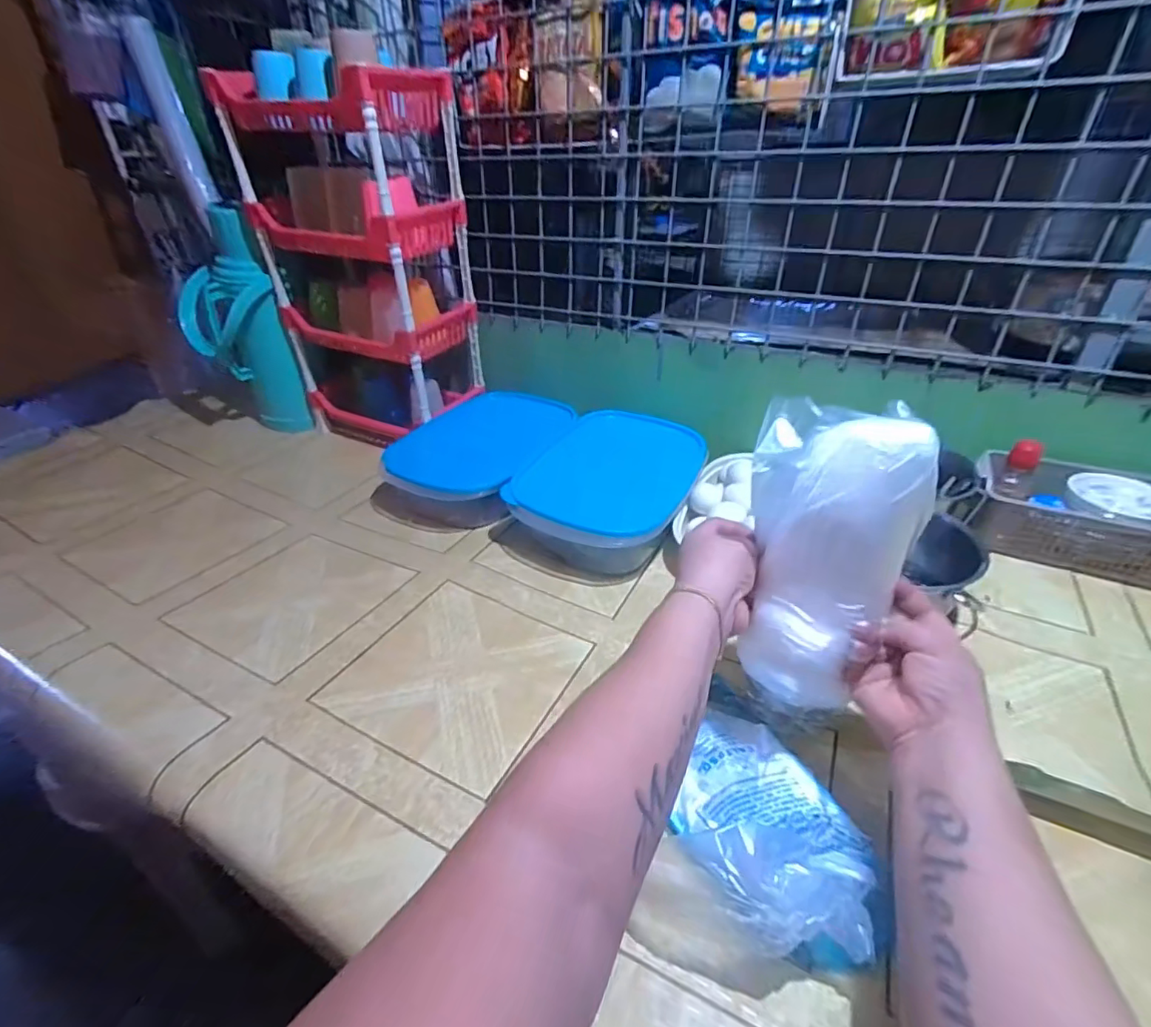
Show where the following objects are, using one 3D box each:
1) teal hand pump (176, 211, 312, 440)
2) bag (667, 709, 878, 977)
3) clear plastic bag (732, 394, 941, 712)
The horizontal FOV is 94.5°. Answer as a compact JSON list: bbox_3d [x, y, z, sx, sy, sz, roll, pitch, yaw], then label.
[{"bbox_3d":[-0.618,-0.316,0.980,0.161,0.381,0.106,-14,35,-22],"label":"teal hand pump"},{"bbox_3d":[0.153,0.226,0.404,0.133,0.083,0.185,13,34,20],"label":"bag"},{"bbox_3d":[0.196,0.044,0.431,0.060,0.257,0.131,-12,23,-43],"label":"clear plastic bag"}]

